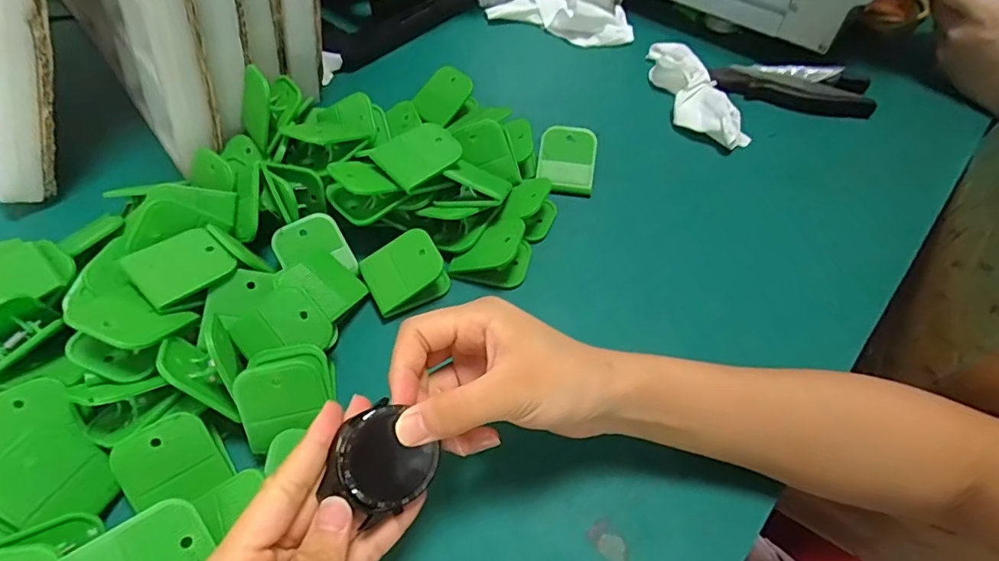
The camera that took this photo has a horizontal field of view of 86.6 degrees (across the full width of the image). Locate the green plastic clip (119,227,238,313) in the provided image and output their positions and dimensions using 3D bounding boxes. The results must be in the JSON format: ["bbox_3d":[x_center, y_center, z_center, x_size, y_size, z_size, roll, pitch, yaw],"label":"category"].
[{"bbox_3d":[-0.197,-0.007,0.331,0.052,0.007,0.046,-33,79,-35],"label":"green plastic clip"}]

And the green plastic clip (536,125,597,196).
[{"bbox_3d":[0.056,-0.102,0.443,0.045,0.032,0.045,7,56,4],"label":"green plastic clip"}]

